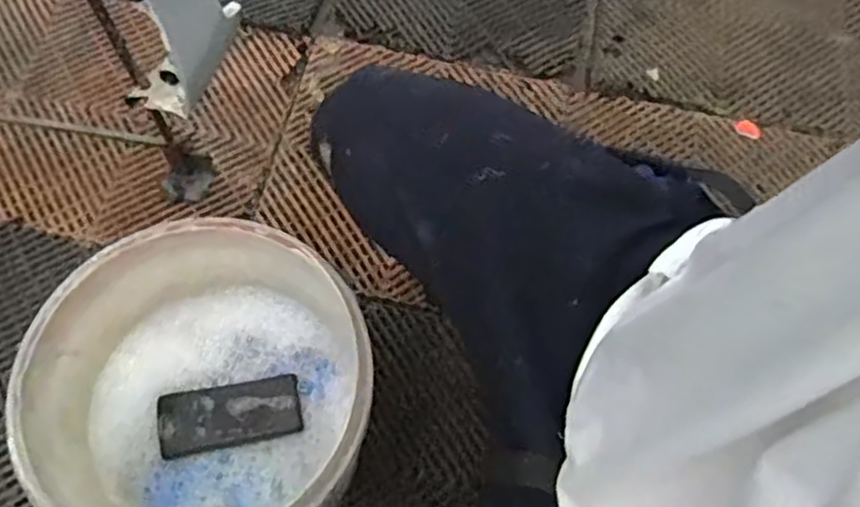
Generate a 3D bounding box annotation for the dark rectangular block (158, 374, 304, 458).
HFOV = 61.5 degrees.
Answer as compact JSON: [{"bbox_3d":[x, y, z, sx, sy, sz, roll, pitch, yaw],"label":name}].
[{"bbox_3d":[-0.203,0.164,0.738,0.139,0.017,0.061,-9,67,-7],"label":"dark rectangular block"}]

